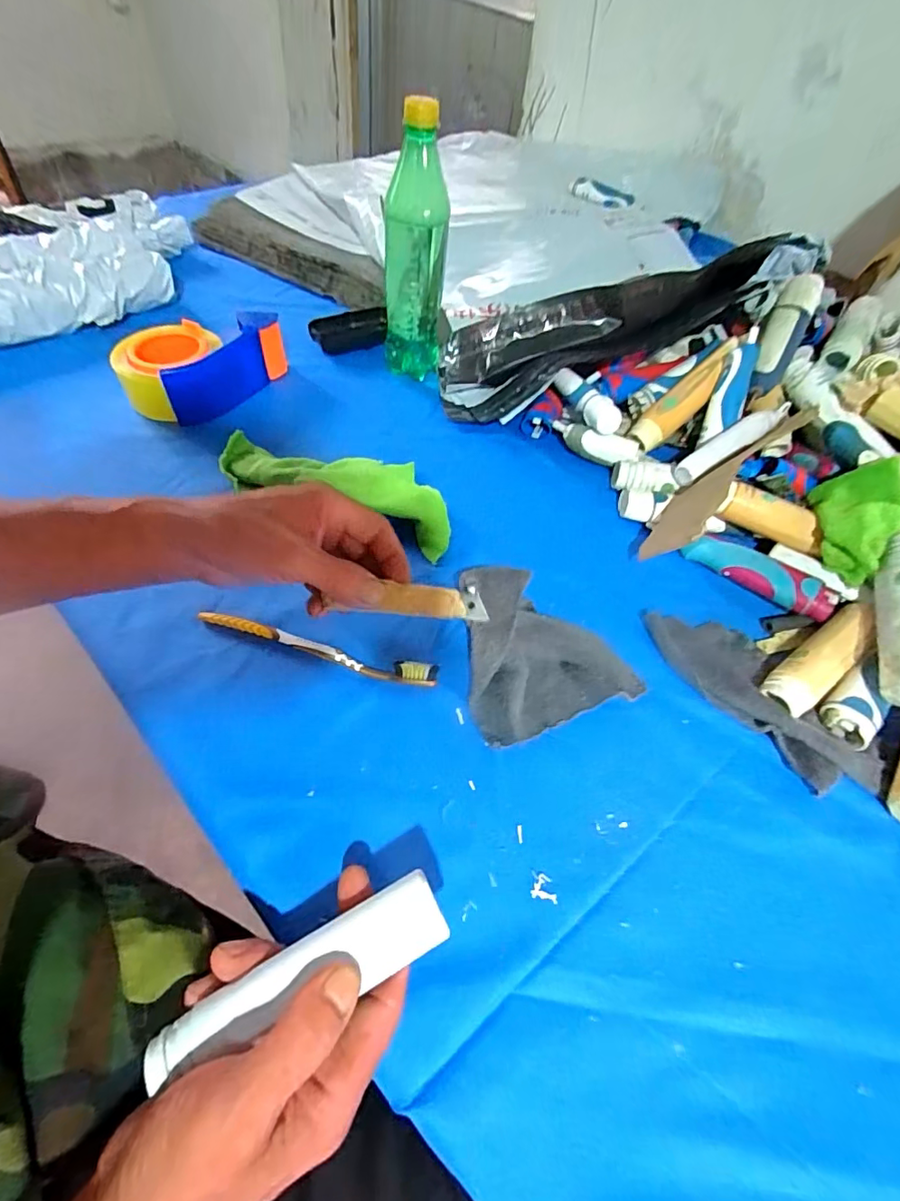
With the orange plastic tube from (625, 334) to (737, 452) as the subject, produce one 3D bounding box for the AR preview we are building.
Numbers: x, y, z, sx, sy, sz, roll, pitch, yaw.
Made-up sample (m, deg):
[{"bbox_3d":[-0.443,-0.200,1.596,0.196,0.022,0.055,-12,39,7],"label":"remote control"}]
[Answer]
[{"bbox_3d":[0.240,-0.212,0.537,0.143,0.021,0.039,-46,68,-2],"label":"orange plastic tube"}]

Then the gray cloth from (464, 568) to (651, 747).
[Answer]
[{"bbox_3d":[0.063,0.031,0.390,0.119,0.022,0.120,-16,80,-18],"label":"gray cloth"}]

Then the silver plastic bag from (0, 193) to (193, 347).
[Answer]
[{"bbox_3d":[-0.491,-0.384,0.612,0.396,0.067,0.217,-35,65,-28],"label":"silver plastic bag"}]

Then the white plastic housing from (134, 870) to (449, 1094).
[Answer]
[{"bbox_3d":[-0.069,0.175,0.244,0.138,0.015,0.032,-21,60,-15],"label":"white plastic housing"}]

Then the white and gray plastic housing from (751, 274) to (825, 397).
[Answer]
[{"bbox_3d":[0.336,-0.269,0.526,0.037,0.027,0.134,25,82,12],"label":"white and gray plastic housing"}]

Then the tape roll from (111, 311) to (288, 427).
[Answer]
[{"bbox_3d":[-0.252,-0.239,0.543,0.164,0.058,0.095,-16,58,-17],"label":"tape roll"}]

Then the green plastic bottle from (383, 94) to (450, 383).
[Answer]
[{"bbox_3d":[-0.036,-0.350,0.529,0.061,0.231,0.051,0,54,-7],"label":"green plastic bottle"}]

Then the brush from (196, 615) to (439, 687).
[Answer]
[{"bbox_3d":[-0.098,0.035,0.382,0.180,0.012,0.016,15,53,4],"label":"brush"}]

